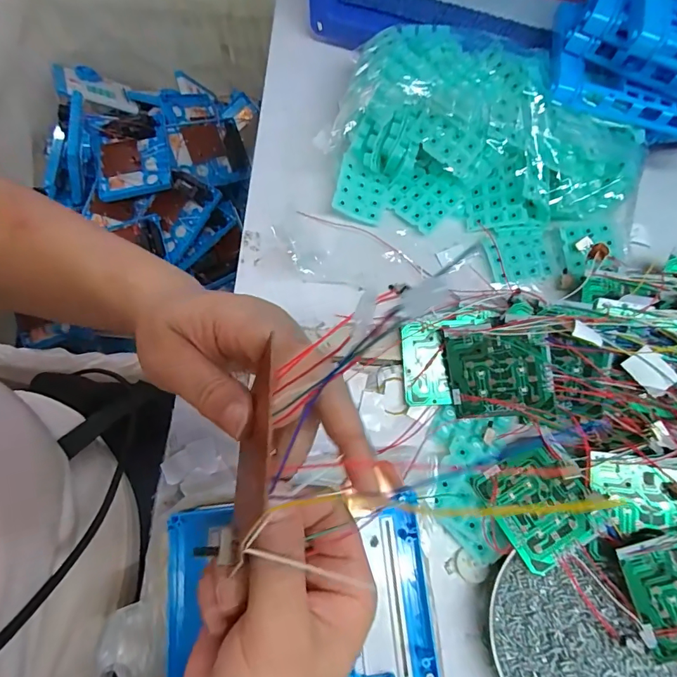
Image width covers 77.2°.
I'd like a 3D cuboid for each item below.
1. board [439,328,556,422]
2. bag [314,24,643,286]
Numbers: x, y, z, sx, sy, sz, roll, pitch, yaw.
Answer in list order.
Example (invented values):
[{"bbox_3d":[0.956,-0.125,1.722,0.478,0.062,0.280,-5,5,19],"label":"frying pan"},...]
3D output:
[{"bbox_3d":[0.122,0.029,0.323,0.075,0.005,0.065,-1,100,19],"label":"board"},{"bbox_3d":[0.125,-0.166,0.373,0.267,0.075,0.179,25,73,7],"label":"bag"}]

